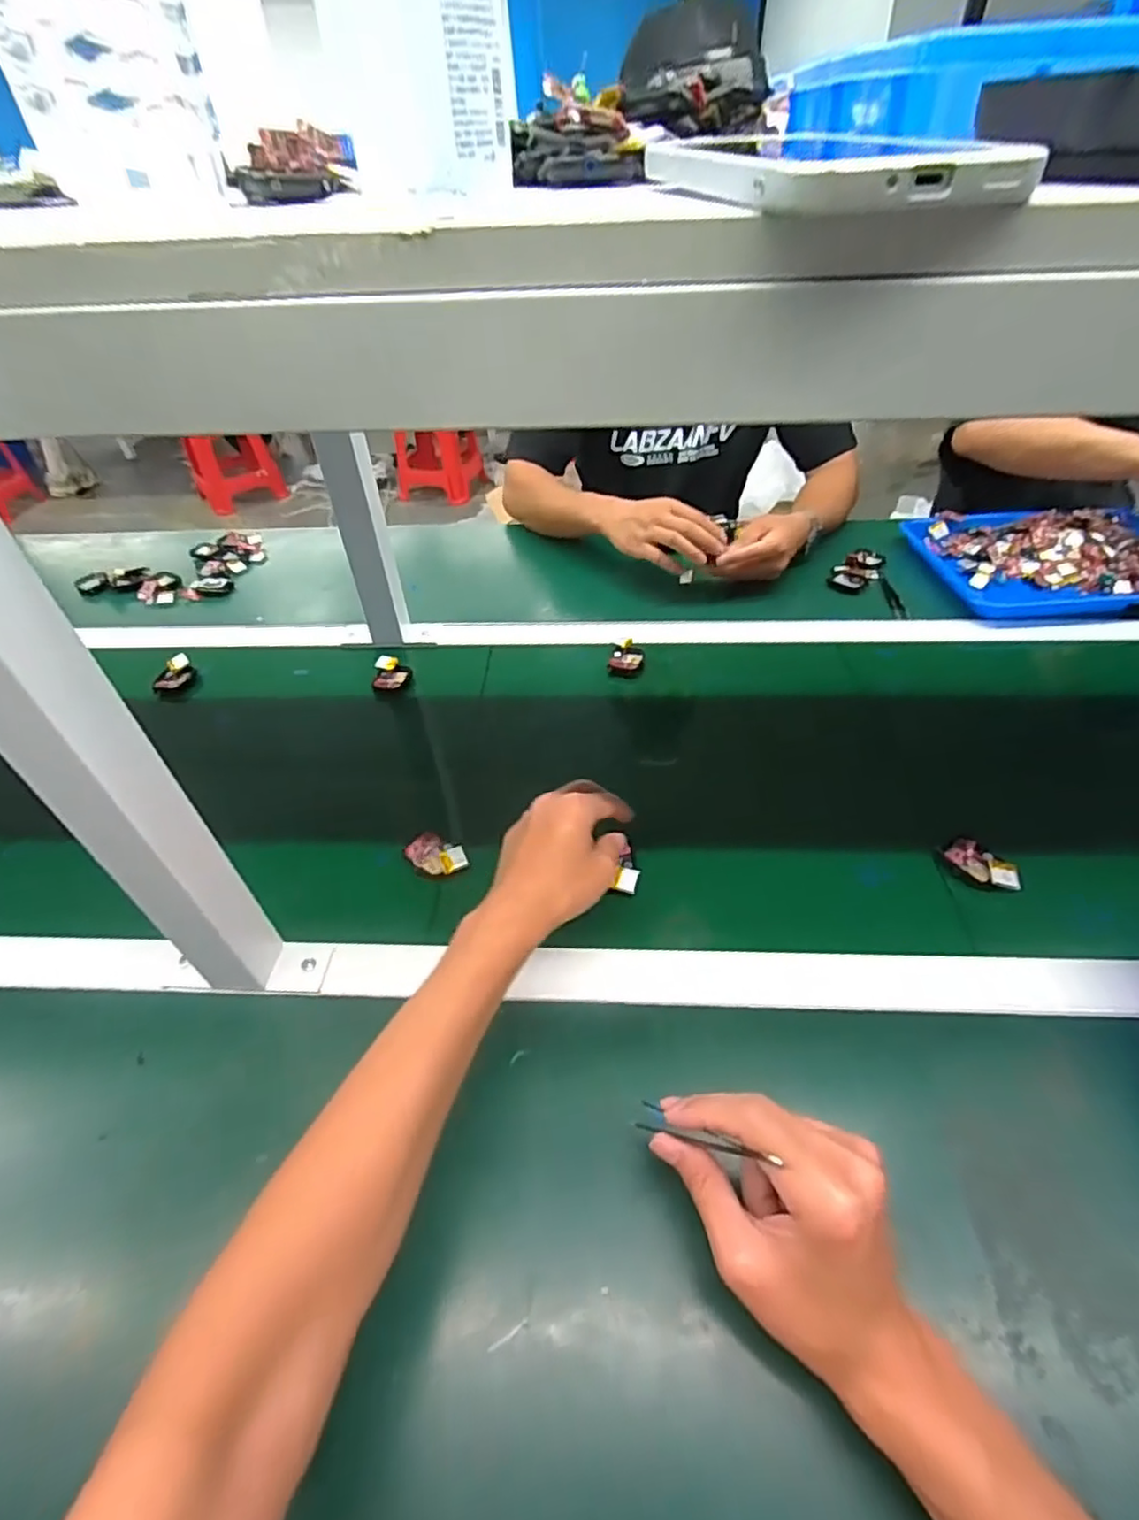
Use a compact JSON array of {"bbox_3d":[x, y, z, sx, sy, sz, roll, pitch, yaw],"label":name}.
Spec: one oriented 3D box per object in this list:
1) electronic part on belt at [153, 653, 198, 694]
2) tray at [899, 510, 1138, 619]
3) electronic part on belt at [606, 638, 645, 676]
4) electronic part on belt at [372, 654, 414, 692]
[{"bbox_3d":[-0.457,-0.099,0.739,0.046,0.021,0.041,-30,46,-25],"label":"electronic part on belt"},{"bbox_3d":[0.640,-0.256,0.829,0.349,0.051,0.232,0,41,7],"label":"tray"},{"bbox_3d":[0.066,-0.118,0.731,0.038,0.018,0.047,4,42,12],"label":"electronic part on belt"},{"bbox_3d":[-0.200,-0.099,0.724,0.042,0.020,0.044,-12,41,-6],"label":"electronic part on belt"}]

